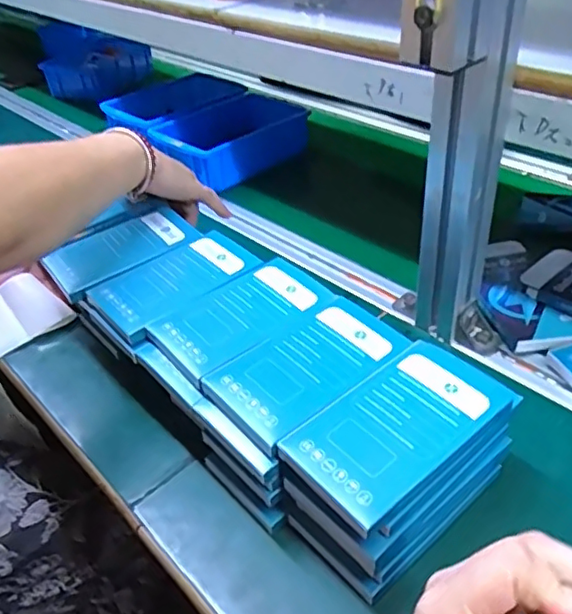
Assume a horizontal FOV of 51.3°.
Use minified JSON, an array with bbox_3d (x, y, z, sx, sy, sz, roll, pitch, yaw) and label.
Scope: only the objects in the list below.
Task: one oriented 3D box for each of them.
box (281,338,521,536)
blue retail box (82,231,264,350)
[{"bbox_3d":[0.072,0.075,0.378,0.136,0.015,0.076,-30,44,-27],"label":"box"},{"bbox_3d":[-0.092,-0.023,0.515,0.139,0.019,0.083,-26,42,-22],"label":"blue retail box"}]

